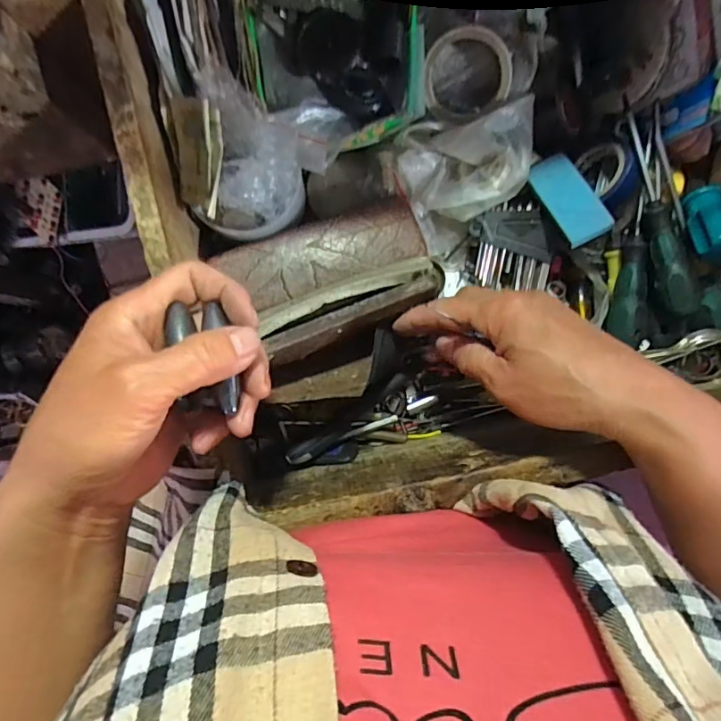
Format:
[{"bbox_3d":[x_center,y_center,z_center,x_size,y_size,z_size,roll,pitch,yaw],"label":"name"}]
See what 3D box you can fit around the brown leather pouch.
[{"bbox_3d":[-0.015,-0.051,0.331,0.129,0.043,0.091,-19,92,-1],"label":"brown leather pouch"}]

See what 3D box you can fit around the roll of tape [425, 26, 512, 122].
[{"bbox_3d":[0.072,-0.196,0.345,0.058,0.017,0.055,7,132,8],"label":"roll of tape"}]

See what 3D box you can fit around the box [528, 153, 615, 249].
[{"bbox_3d":[0.143,-0.111,0.346,0.029,0.009,0.069,-21,69,-1],"label":"box"}]

